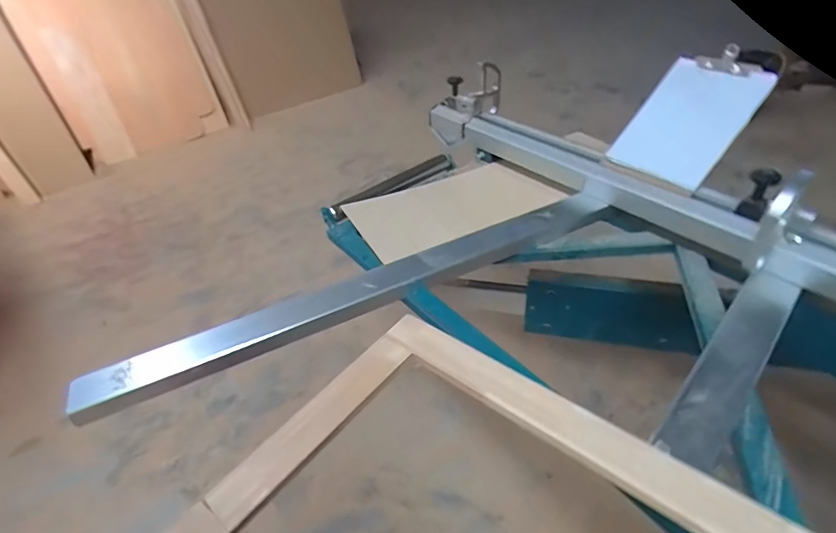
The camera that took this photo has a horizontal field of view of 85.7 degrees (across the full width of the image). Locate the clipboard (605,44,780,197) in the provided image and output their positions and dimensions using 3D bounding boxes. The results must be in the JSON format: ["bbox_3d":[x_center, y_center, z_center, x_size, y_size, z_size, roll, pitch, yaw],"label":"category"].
[{"bbox_3d":[0.616,-0.336,1.022,0.218,0.024,0.321,41,99,38],"label":"clipboard"}]

